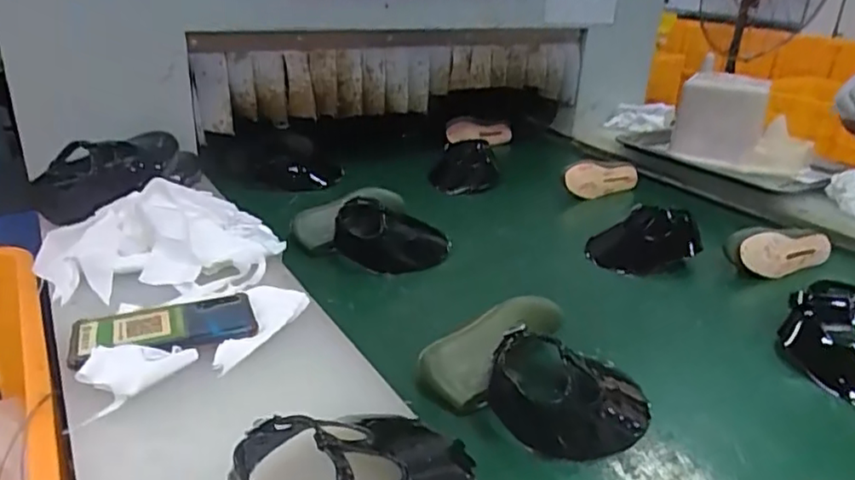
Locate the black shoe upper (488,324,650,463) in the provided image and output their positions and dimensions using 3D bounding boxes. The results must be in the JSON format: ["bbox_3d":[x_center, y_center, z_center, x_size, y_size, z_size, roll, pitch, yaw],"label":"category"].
[{"bbox_3d":[0.136,0.132,0.573,0.133,0.081,0.130,13,26,20],"label":"black shoe upper"}]

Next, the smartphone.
[{"bbox_3d":[-0.250,0.082,0.594,0.162,0.010,0.080,-7,26,-22],"label":"smartphone"}]

